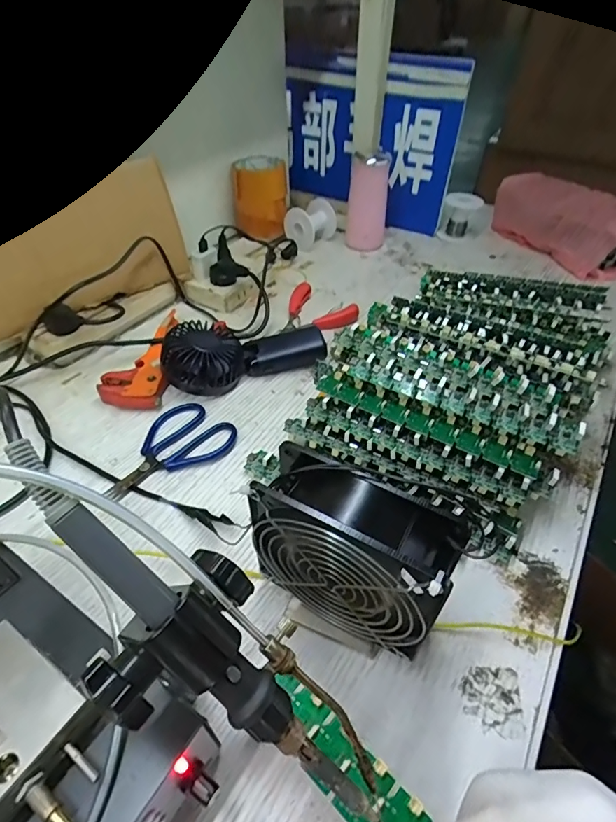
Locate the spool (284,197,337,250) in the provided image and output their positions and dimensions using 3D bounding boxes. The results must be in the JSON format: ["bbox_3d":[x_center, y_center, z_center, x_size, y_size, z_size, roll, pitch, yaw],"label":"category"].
[{"bbox_3d":[0.004,-0.314,0.757,0.059,0.063,0.073,31,52,26],"label":"spool"}]

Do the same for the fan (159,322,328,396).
[{"bbox_3d":[-0.073,-0.071,0.511,0.180,0.054,0.089,-11,46,-12],"label":"fan"}]

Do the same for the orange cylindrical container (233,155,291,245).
[{"bbox_3d":[-0.080,-0.358,0.751,0.078,0.102,0.080,-6,45,-7],"label":"orange cylindrical container"}]

